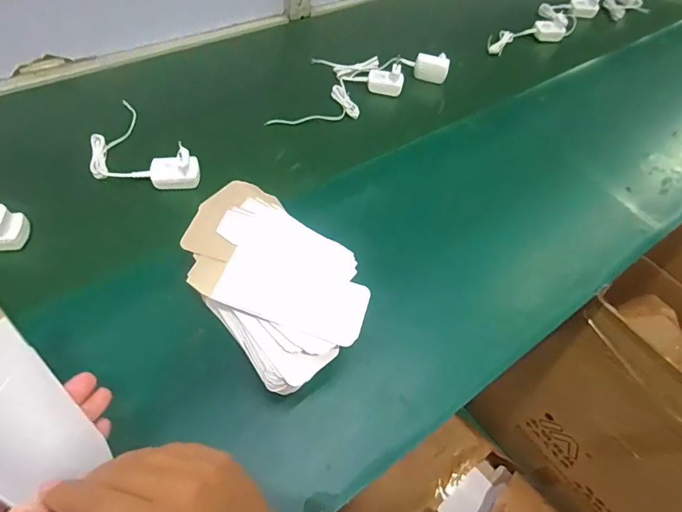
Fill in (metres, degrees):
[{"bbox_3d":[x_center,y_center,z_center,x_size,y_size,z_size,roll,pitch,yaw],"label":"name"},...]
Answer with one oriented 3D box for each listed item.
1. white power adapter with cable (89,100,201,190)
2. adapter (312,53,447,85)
[{"bbox_3d":[-0.286,-0.141,0.588,0.185,0.047,0.107,38,59,22],"label":"white power adapter with cable"},{"bbox_3d":[0.075,-0.349,0.782,0.239,0.040,0.052,-2,53,-6],"label":"adapter"}]

